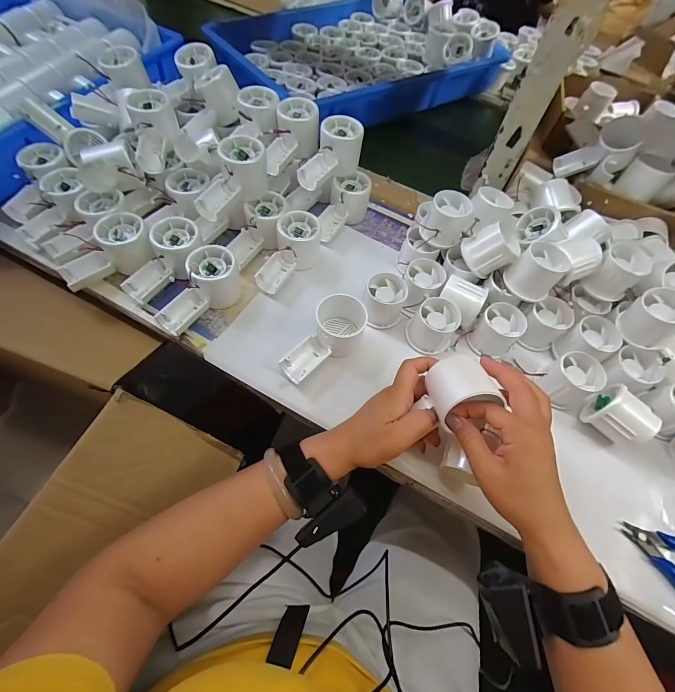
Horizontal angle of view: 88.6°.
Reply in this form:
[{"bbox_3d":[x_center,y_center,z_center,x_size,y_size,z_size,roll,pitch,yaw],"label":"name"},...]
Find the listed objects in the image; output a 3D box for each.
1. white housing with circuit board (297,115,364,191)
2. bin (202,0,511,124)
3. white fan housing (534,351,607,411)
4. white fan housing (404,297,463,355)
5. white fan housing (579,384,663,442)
[{"bbox_3d":[-0.008,-0.263,0.483,0.057,0.057,0.109,24,61,8],"label":"white housing with circuit board"},{"bbox_3d":[0.042,-0.632,0.740,0.545,0.083,0.372,-27,67,-19],"label":"bin"},{"bbox_3d":[0.277,0.044,0.411,0.061,0.042,0.056,3,61,-5],"label":"white fan housing"},{"bbox_3d":[0.122,-0.025,0.435,0.056,0.044,0.056,3,61,-5],"label":"white fan housing"},{"bbox_3d":[0.318,0.082,0.392,0.055,0.052,0.051,42,65,16],"label":"white fan housing"}]

